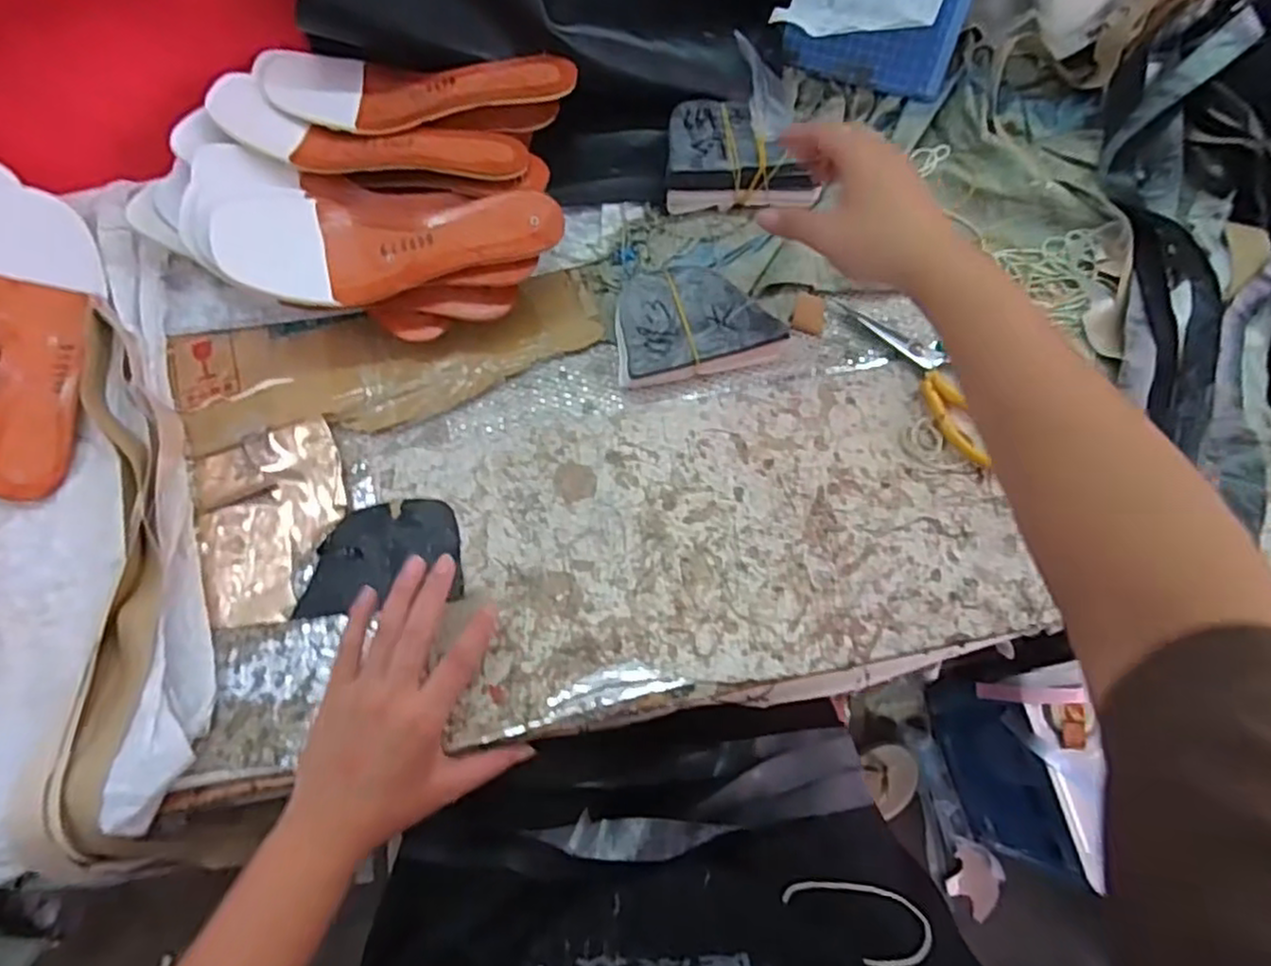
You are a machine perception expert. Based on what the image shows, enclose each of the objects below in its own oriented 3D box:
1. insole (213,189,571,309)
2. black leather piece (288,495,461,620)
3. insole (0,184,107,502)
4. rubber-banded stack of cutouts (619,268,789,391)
[{"bbox_3d":[-0.174,-0.175,0.505,0.232,0.029,0.080,-3,68,-2],"label":"insole"},{"bbox_3d":[-0.179,0.051,0.496,0.110,0.006,0.075,-6,71,-3],"label":"black leather piece"},{"bbox_3d":[-0.443,-0.105,0.519,0.076,0.019,0.227,-3,82,-30],"label":"insole"},{"bbox_3d":[0.045,-0.127,0.548,0.125,0.027,0.083,-13,69,-6],"label":"rubber-banded stack of cutouts"}]

